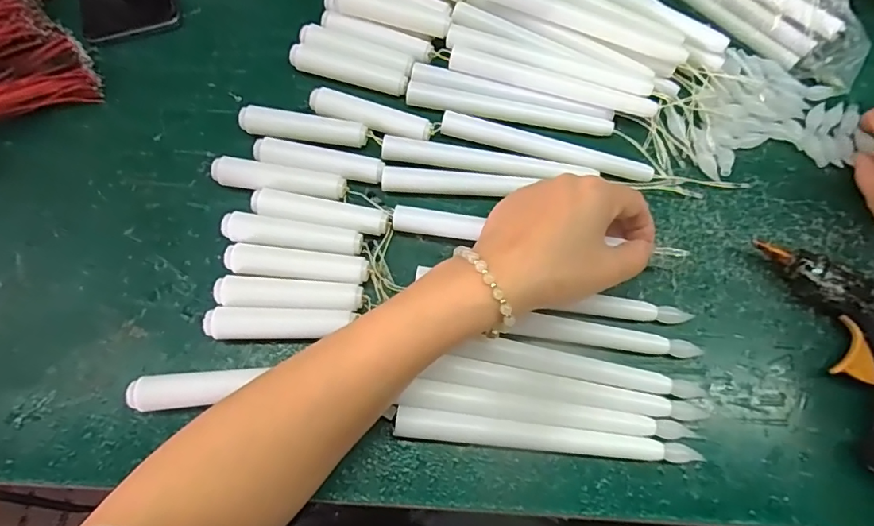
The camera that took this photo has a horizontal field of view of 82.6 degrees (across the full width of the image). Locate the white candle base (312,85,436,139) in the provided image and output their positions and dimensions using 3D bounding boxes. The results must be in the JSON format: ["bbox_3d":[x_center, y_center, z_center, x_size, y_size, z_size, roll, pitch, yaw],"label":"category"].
[{"bbox_3d":[-0.046,-0.104,0.354,0.087,0.017,0.017,17,70,6],"label":"white candle base"}]

